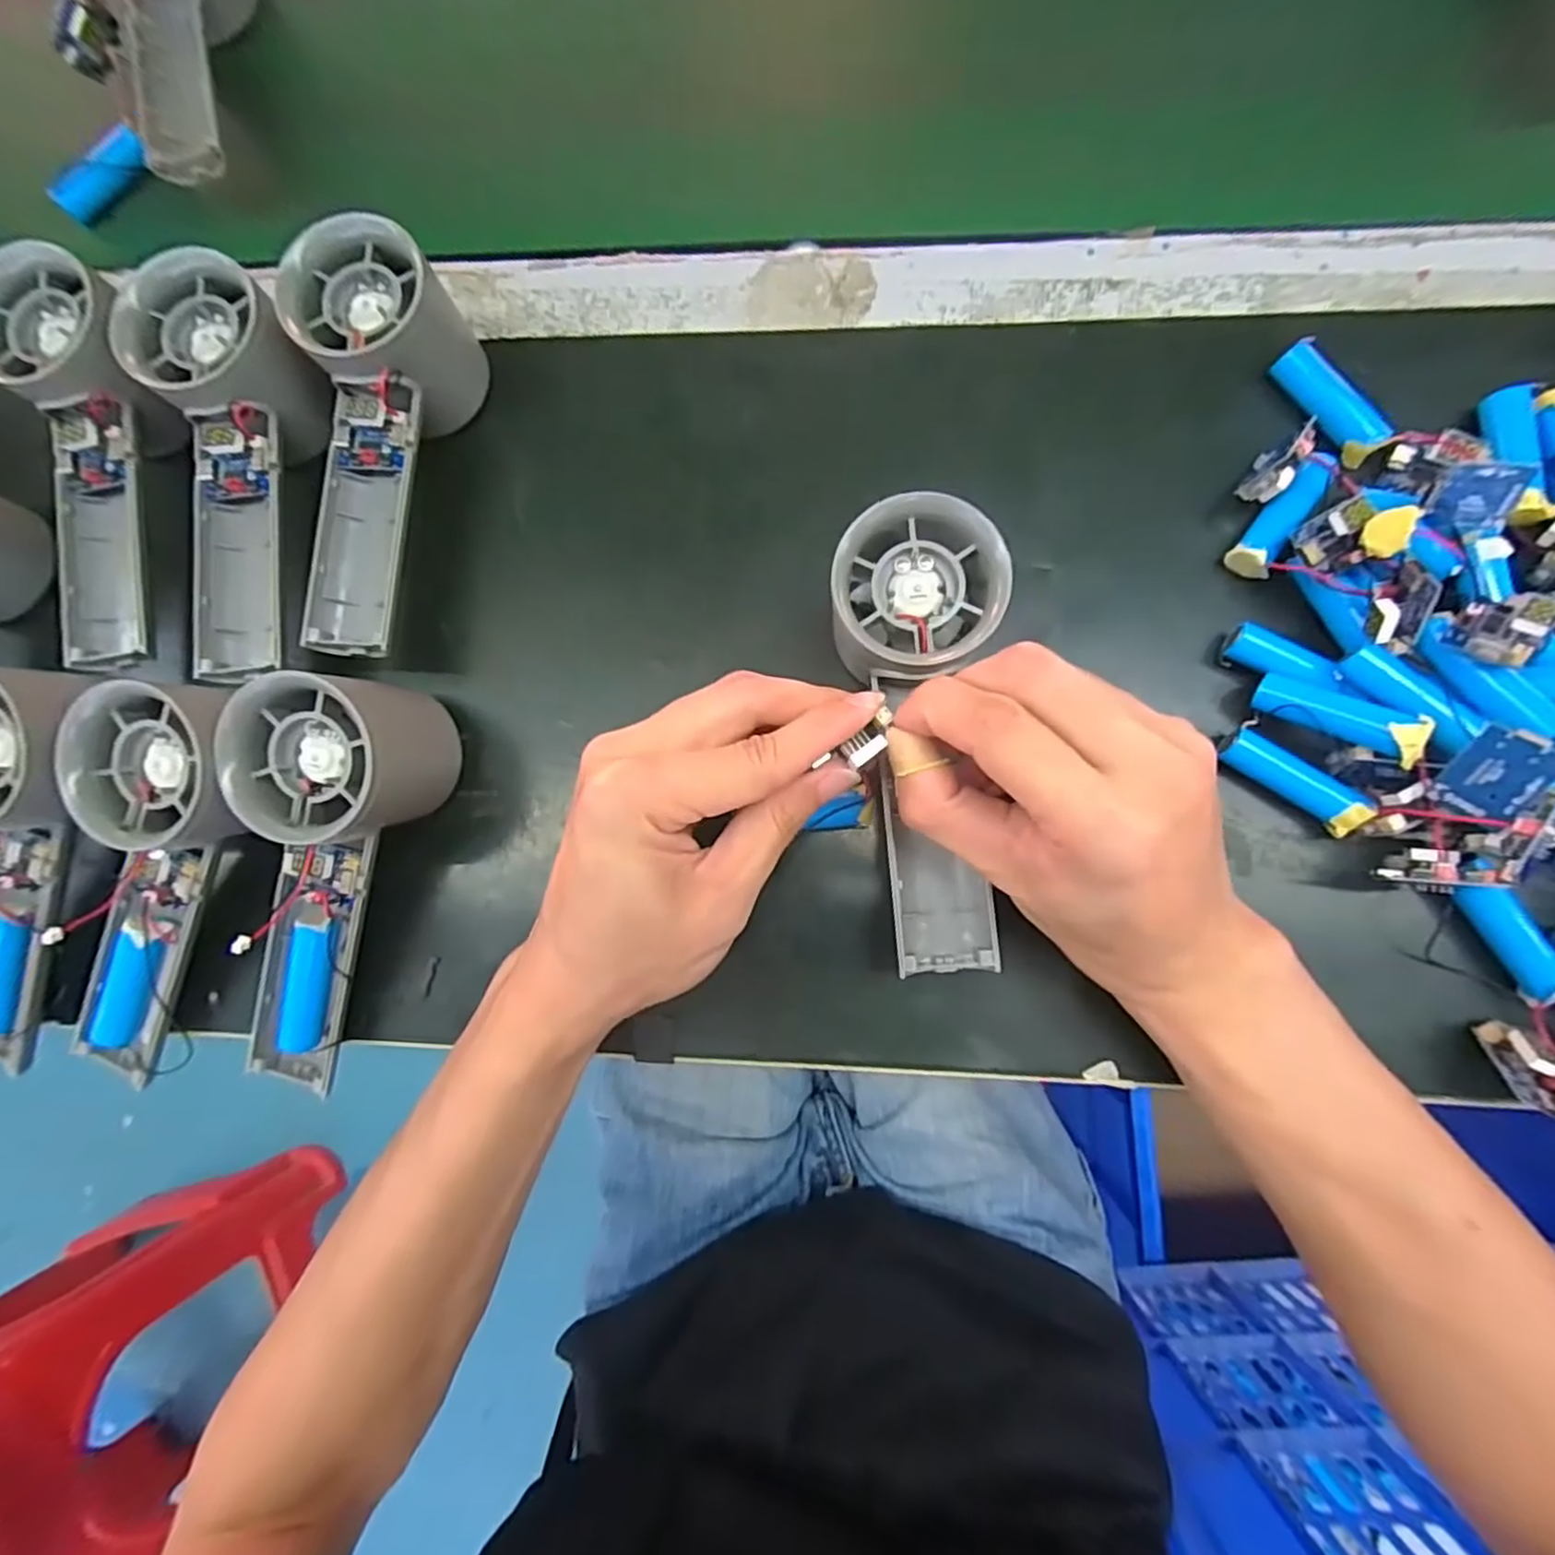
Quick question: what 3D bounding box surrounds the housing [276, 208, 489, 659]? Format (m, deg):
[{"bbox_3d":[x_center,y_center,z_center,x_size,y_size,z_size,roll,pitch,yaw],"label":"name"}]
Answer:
[{"bbox_3d":[-0.164,-0.129,0.278,0.054,0.058,0.159,10,83,6],"label":"housing"}]

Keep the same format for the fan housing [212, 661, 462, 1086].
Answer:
[{"bbox_3d":[-0.167,0.042,0.264,0.059,0.052,0.160,17,99,6],"label":"fan housing"}]

